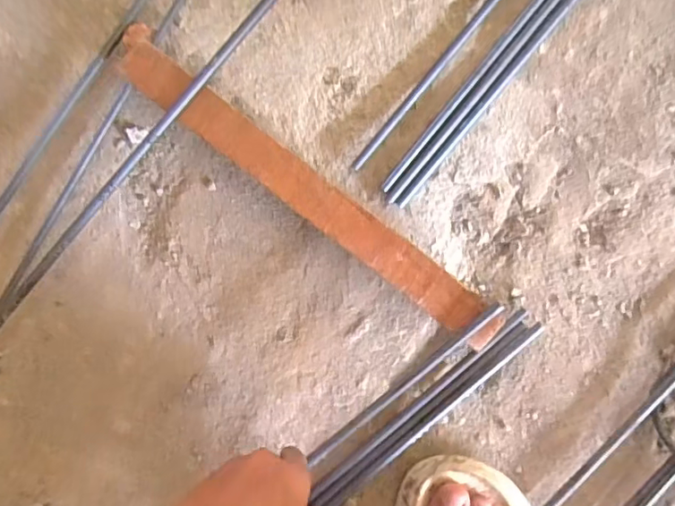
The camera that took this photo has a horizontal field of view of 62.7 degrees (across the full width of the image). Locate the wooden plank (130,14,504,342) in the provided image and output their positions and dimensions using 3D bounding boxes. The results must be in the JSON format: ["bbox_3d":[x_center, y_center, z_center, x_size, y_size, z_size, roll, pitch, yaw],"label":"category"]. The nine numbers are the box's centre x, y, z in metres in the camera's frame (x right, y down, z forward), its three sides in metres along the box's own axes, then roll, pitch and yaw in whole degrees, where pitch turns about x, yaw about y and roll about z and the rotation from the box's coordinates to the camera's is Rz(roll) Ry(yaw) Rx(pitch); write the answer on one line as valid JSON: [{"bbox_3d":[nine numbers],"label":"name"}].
[{"bbox_3d":[-0.034,-0.058,0.441,0.388,0.016,0.037,38,94,3],"label":"wooden plank"}]

